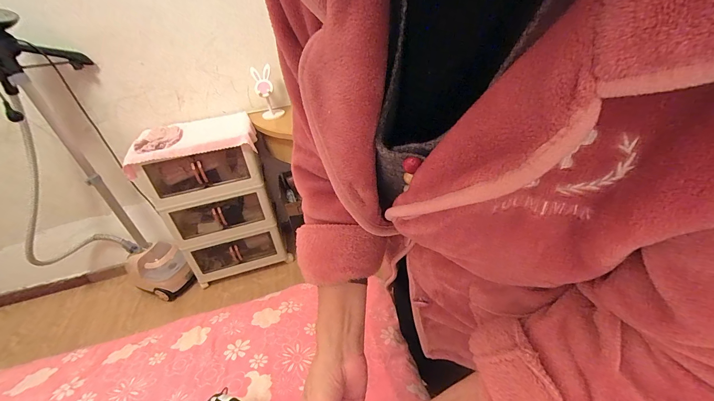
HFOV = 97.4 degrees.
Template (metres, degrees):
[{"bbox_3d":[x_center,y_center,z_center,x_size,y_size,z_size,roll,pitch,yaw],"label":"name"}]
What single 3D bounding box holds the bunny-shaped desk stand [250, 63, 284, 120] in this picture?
[{"bbox_3d":[-0.358,-0.427,1.258,0.089,0.202,0.074,-17,36,-14],"label":"bunny-shaped desk stand"}]

